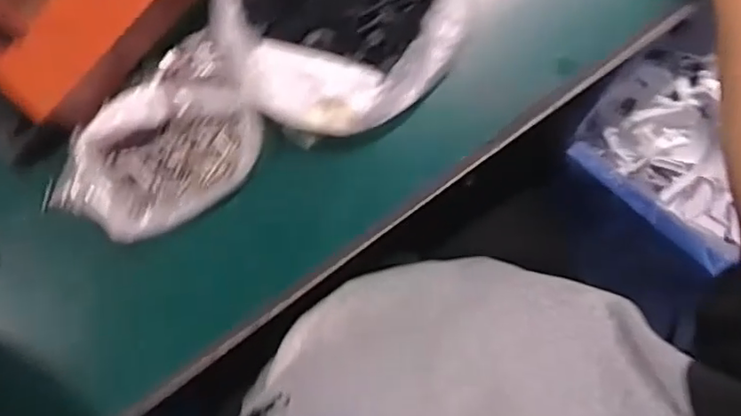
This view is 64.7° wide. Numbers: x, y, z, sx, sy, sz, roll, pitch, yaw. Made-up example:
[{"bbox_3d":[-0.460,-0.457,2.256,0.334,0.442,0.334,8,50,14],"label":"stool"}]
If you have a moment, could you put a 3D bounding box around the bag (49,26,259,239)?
[{"bbox_3d":[-0.138,-0.038,0.396,0.090,0.037,0.150,41,90,-1],"label":"bag"}]

